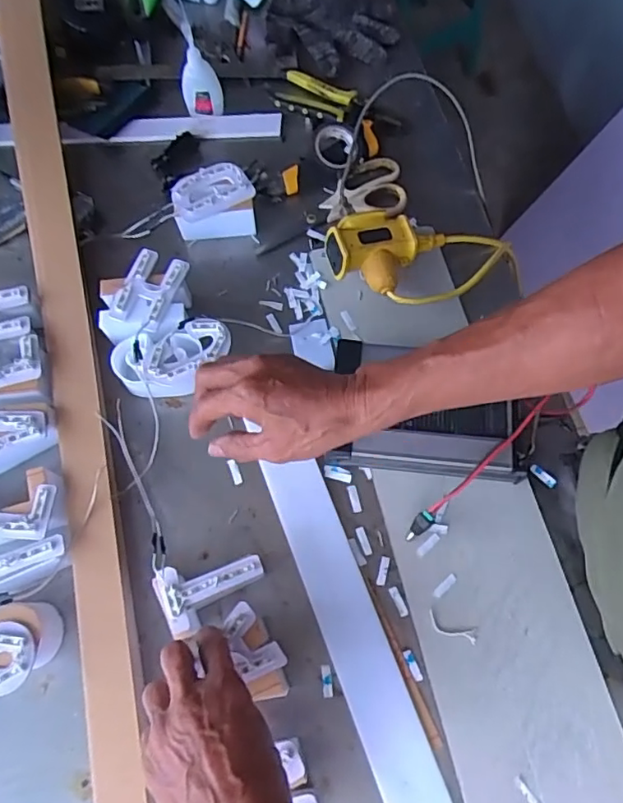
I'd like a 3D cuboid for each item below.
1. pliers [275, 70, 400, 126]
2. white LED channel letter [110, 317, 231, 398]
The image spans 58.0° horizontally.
[{"bbox_3d":[0.033,-0.363,0.682,0.148,0.013,0.051,19,72,8],"label":"pliers"},{"bbox_3d":[-0.132,-0.037,0.551,0.113,0.046,0.064,-14,70,-3],"label":"white LED channel letter"}]

